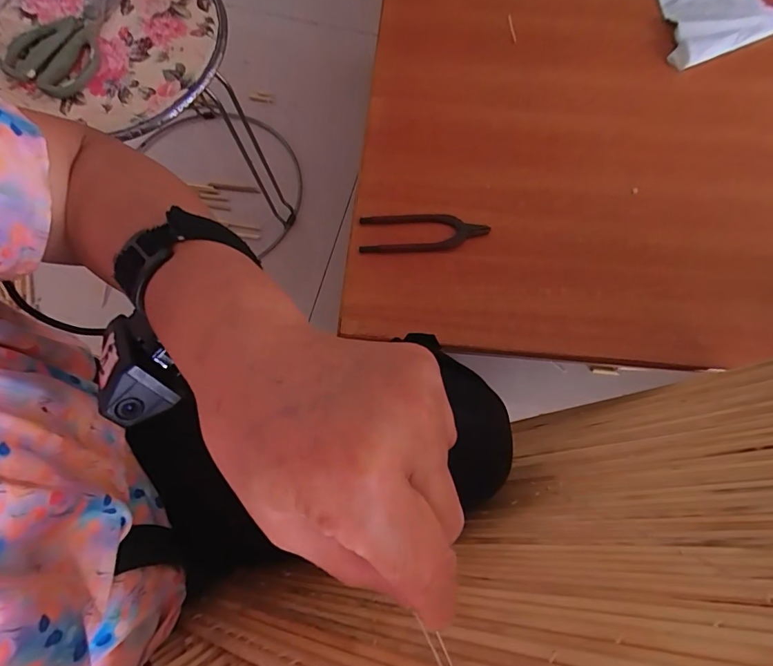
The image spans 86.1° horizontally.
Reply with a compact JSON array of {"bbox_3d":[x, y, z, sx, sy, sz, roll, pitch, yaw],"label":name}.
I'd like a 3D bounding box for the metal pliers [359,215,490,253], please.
[{"bbox_3d":[0.046,-0.121,0.499,0.153,0.004,0.049,-1,74,1],"label":"metal pliers"}]

